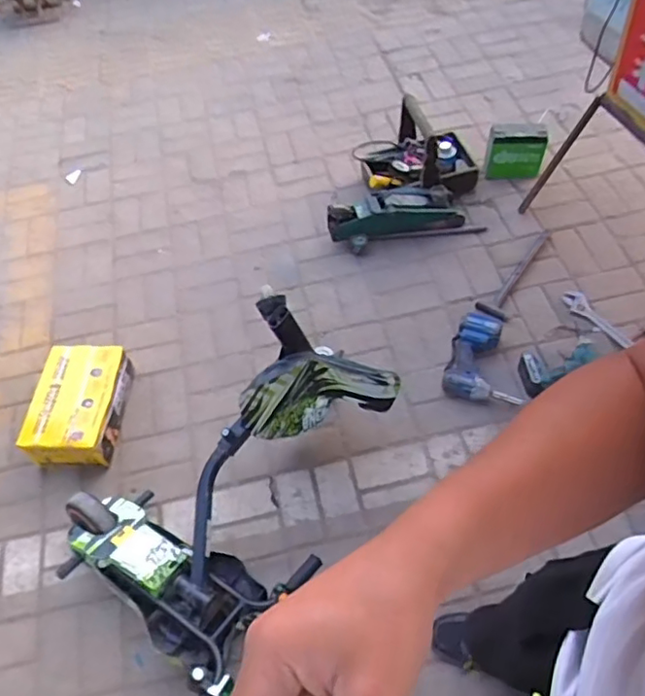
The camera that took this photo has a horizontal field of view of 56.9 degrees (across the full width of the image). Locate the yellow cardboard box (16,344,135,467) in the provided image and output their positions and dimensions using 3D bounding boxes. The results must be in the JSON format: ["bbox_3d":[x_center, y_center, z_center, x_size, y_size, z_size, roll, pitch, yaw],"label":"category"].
[{"bbox_3d":[-0.645,0.151,1.579,0.224,0.126,0.307,-1,57,4],"label":"yellow cardboard box"}]

